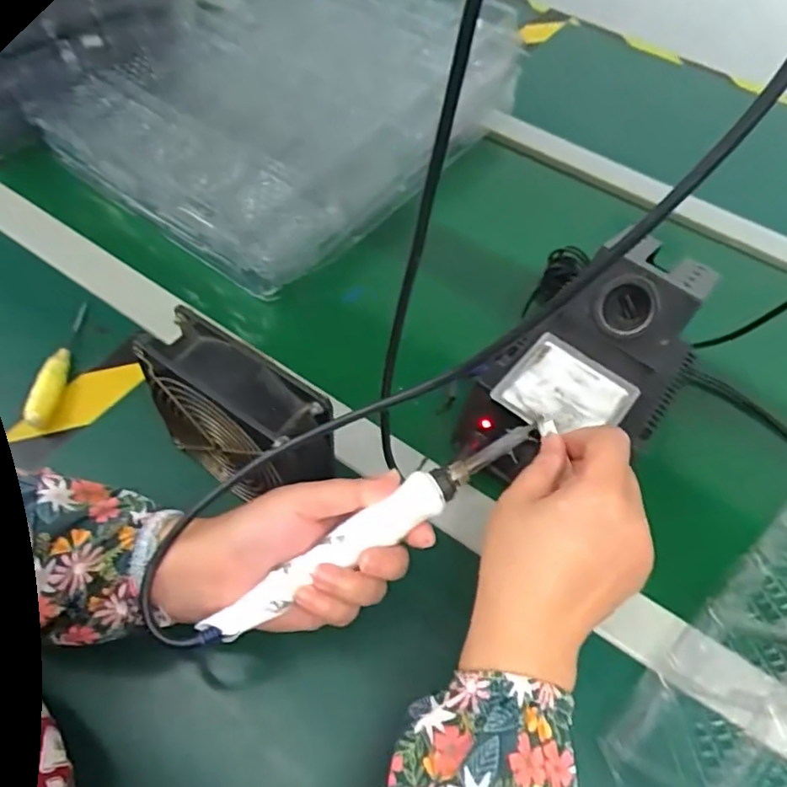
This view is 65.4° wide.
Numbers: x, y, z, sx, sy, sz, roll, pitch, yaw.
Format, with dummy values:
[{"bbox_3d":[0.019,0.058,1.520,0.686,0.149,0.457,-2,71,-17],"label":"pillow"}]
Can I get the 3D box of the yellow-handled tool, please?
[{"bbox_3d":[-0.267,-0.027,0.491,0.016,0.022,0.121,3,54,-3],"label":"yellow-handled tool"}]

